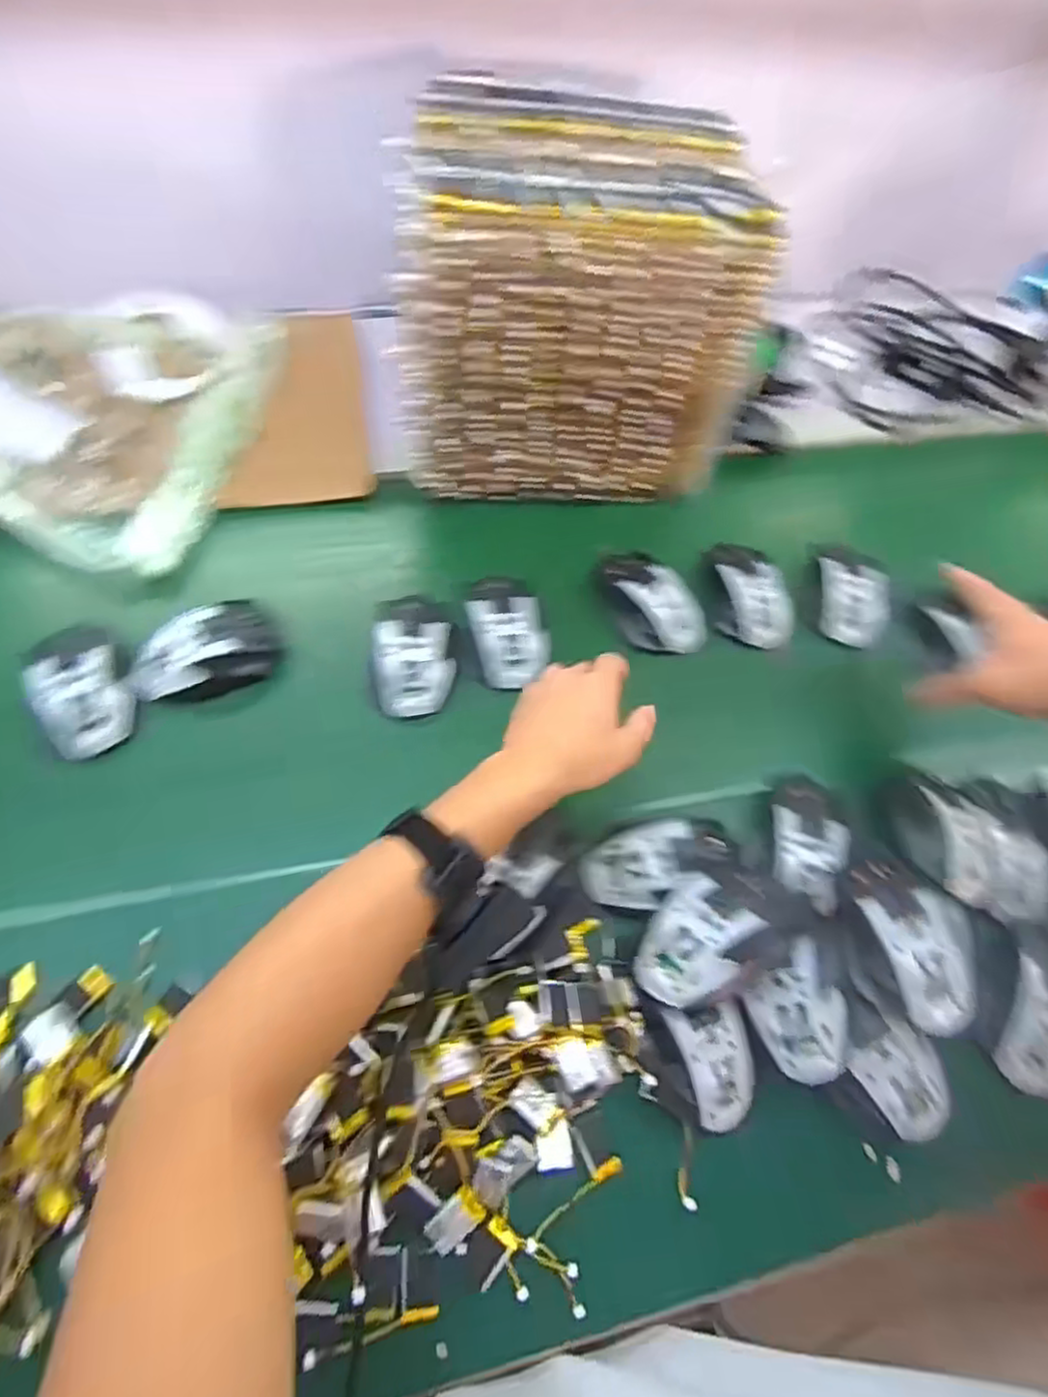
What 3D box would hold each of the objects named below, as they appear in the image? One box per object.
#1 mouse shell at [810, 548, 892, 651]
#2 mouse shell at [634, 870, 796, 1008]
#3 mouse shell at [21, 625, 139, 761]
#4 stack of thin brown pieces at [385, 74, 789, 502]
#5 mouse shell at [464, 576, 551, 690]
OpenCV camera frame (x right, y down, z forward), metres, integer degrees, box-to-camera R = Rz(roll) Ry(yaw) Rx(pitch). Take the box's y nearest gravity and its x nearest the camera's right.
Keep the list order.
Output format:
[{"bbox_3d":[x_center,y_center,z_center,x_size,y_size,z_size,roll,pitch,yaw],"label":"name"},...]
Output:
[{"bbox_3d":[0.315,-0.103,0.686,0.067,0.039,0.110,11,59,2],"label":"mouse shell"},{"bbox_3d":[0.126,0.148,0.457,0.115,0.040,0.069,-23,63,-17],"label":"mouse shell"},{"bbox_3d":[-0.348,-0.011,0.554,0.074,0.046,0.103,-24,64,-18],"label":"mouse shell"},{"bbox_3d":[0.026,-0.373,0.677,0.313,0.265,0.252,-10,60,-10],"label":"stack of thin brown pieces"},{"bbox_3d":[-0.016,-0.068,0.619,0.064,0.031,0.117,-12,60,-11],"label":"mouse shell"}]

